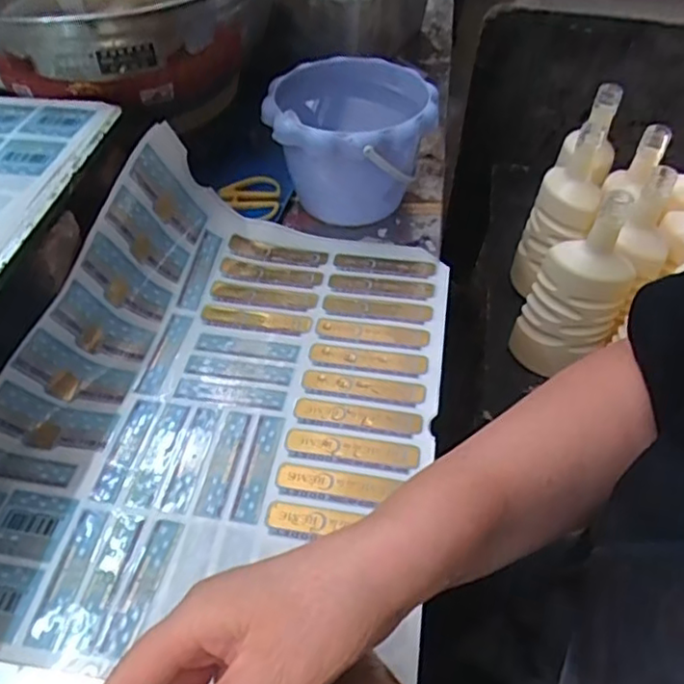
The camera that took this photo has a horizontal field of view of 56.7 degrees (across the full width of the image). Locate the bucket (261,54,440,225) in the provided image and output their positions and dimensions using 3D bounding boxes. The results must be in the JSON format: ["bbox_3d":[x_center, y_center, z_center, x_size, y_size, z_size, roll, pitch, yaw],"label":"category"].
[{"bbox_3d":[0.008,-0.183,0.610,0.147,0.119,0.153,0,48,0],"label":"bucket"}]

